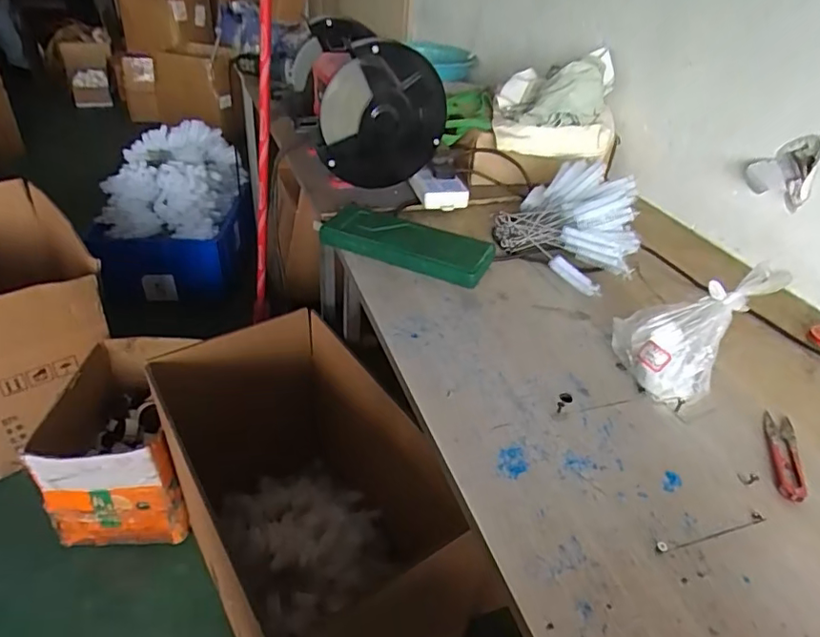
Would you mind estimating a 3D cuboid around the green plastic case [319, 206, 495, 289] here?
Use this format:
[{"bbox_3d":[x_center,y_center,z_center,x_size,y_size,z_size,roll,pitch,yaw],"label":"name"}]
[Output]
[{"bbox_3d":[-0.009,-0.116,0.830,0.272,0.034,0.111,17,36,17],"label":"green plastic case"}]

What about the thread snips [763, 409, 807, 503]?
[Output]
[{"bbox_3d":[0.366,0.131,0.544,0.028,0.007,0.113,17,36,17],"label":"thread snips"}]

